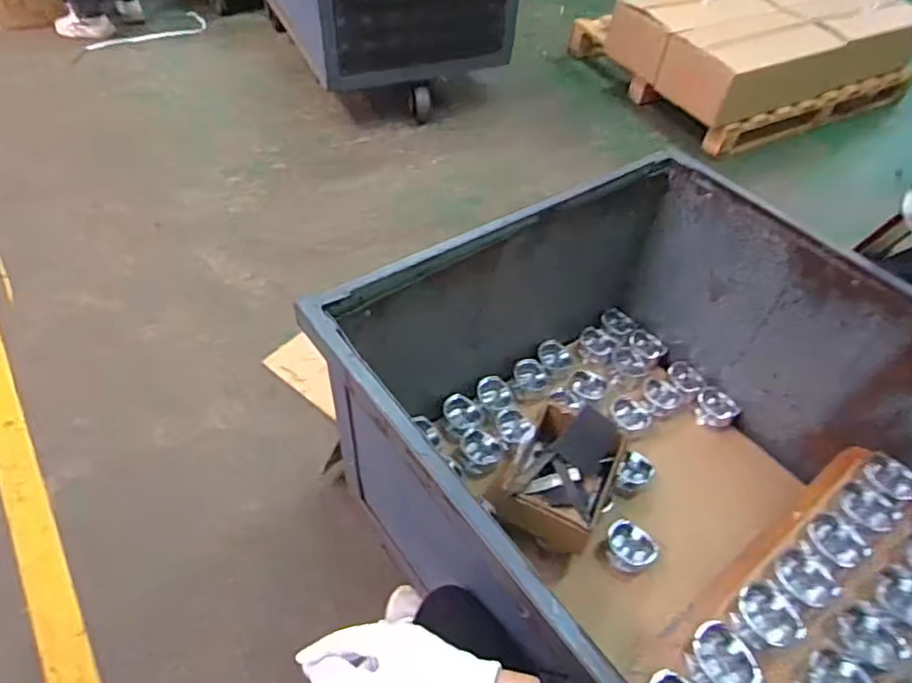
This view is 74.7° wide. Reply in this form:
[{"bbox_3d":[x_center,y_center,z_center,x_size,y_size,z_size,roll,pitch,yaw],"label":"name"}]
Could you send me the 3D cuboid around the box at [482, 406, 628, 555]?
[{"bbox_3d":[0.167,0.227,1.002,0.173,0.136,0.202,27,53,16],"label":"box"}]

